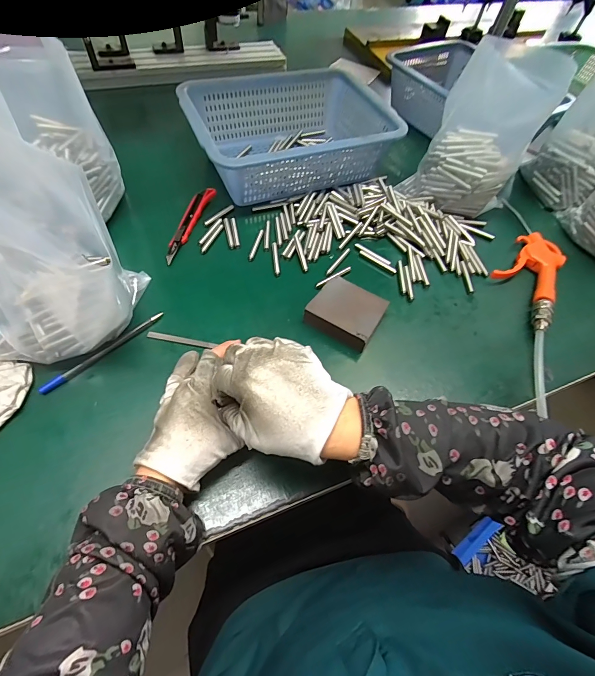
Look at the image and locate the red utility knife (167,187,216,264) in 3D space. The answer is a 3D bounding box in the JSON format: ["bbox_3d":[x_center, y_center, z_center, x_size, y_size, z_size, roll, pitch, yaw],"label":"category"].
[{"bbox_3d":[-0.155,-0.164,0.493,0.026,0.009,0.148,15,58,5],"label":"red utility knife"}]

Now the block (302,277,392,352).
[{"bbox_3d":[0.060,-0.032,0.419,0.079,0.028,0.068,30,60,14],"label":"block"}]

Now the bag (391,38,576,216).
[{"bbox_3d":[0.277,-0.303,0.510,0.131,0.188,0.176,41,63,19],"label":"bag"}]

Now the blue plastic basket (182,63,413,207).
[{"bbox_3d":[-0.021,-0.337,0.570,0.296,0.090,0.234,-19,61,-16],"label":"blue plastic basket"}]

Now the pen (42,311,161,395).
[{"bbox_3d":[-0.208,0.012,0.379,0.009,0.006,0.139,40,63,19],"label":"pen"}]

